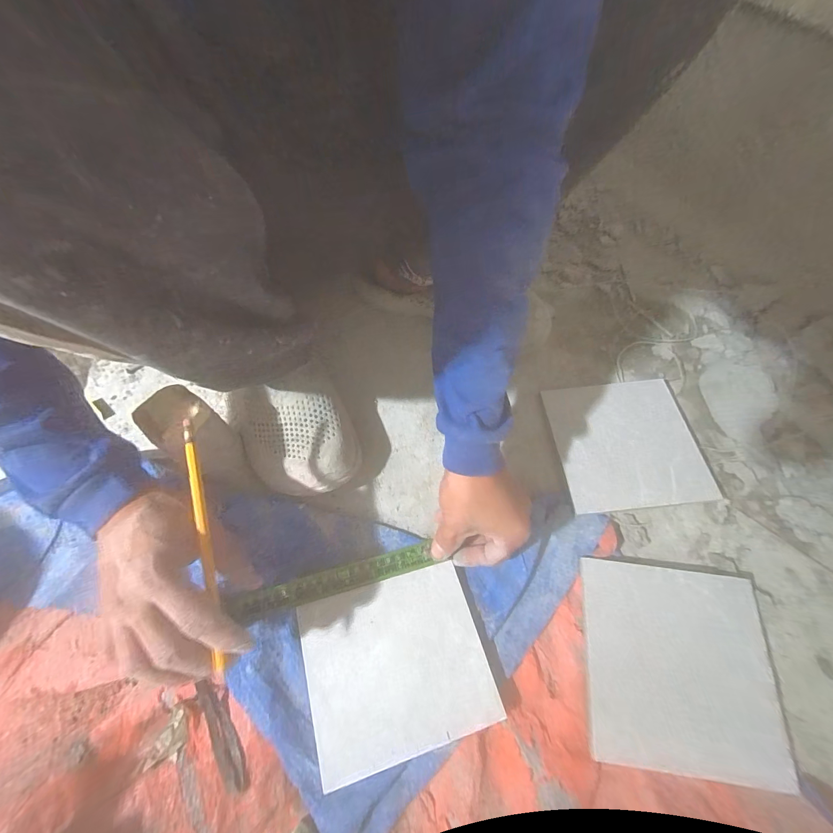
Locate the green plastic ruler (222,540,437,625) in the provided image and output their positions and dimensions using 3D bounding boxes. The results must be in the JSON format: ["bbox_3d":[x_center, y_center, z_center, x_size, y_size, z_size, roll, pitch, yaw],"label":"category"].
[{"bbox_3d":[-0.077,0.153,0.349,0.185,0.009,0.022,-15,63,-6],"label":"green plastic ruler"}]

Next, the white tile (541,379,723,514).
[{"bbox_3d":[0.227,0.026,0.414,0.147,0.009,0.147,-5,63,-1],"label":"white tile"}]

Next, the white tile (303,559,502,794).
[{"bbox_3d":[-0.019,0.205,0.317,0.144,0.008,0.125,-16,64,-7],"label":"white tile"}]

